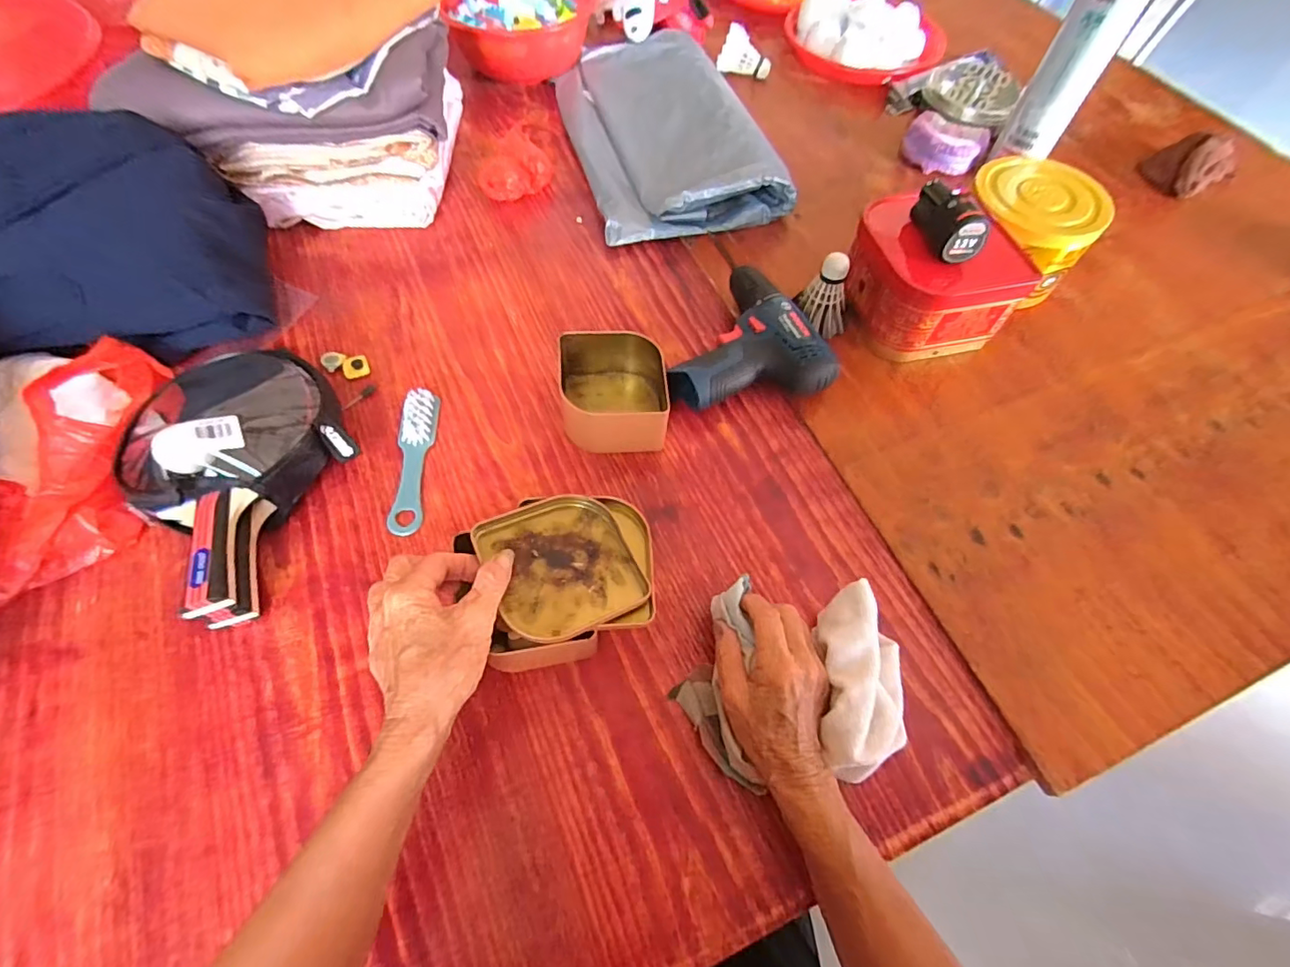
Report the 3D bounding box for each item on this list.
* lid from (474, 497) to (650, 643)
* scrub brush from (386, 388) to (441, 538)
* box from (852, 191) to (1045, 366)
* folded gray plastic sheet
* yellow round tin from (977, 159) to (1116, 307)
[{"bbox_3d":[-0.059,0.057,0.387,0.094,0.013,0.100,-25,67,-14],"label":"lid"},{"bbox_3d":[-0.214,-0.024,0.501,0.031,0.013,0.148,-2,63,-3],"label":"scrub brush"},{"bbox_3d":[0.288,-0.215,0.567,0.127,0.097,0.145,-11,64,-8],"label":"box"},{"bbox_3d":[0.018,-0.501,0.746,0.232,0.055,0.425,-12,64,-8],"label":"folded gray plastic sheet"},{"bbox_3d":[0.416,-0.279,0.602,0.113,0.097,0.130,-1,63,-3],"label":"yellow round tin"}]

